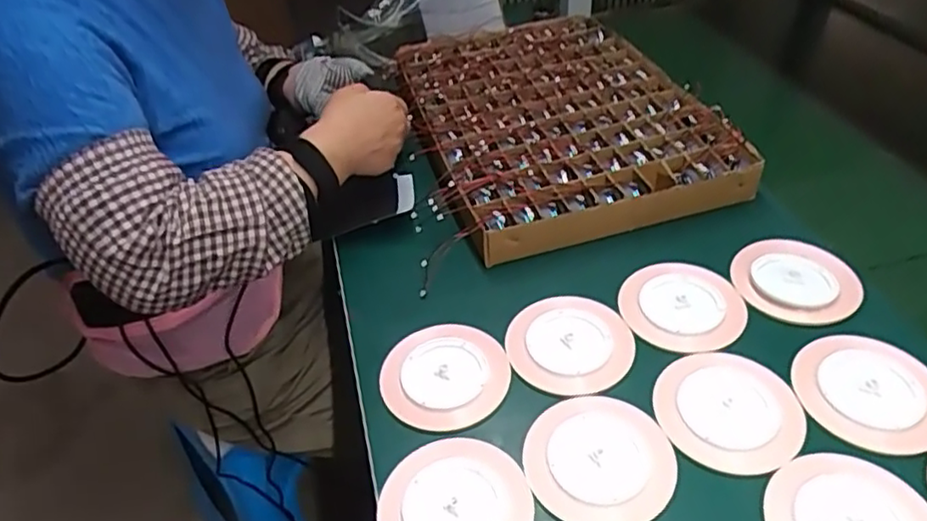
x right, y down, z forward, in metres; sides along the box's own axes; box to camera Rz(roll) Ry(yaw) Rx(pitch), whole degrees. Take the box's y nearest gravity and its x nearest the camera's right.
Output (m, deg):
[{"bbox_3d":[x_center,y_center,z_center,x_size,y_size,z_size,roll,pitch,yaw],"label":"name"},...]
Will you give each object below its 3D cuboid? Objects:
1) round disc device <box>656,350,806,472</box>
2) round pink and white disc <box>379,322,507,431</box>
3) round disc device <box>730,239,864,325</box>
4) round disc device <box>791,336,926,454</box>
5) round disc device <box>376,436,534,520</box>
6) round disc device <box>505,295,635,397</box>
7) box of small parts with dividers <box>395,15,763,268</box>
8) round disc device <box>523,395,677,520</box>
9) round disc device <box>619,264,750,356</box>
[{"bbox_3d":[0.191,0.106,0.467,0.098,0.007,0.096,-4,42,4],"label":"round disc device"},{"bbox_3d":[-0.015,0.091,0.514,0.097,0.012,0.098,-4,42,4],"label":"round pink and white disc"},{"bbox_3d":[0.285,0.015,0.554,0.098,0.013,0.087,16,47,24],"label":"round disc device"},{"bbox_3d":[0.294,0.093,0.466,0.086,0.009,0.098,-36,49,-27],"label":"round disc device"},{"bbox_3d":[-0.006,0.164,0.429,0.099,0.008,0.097,-4,42,4],"label":"round disc device"},{"bbox_3d":[0.086,0.065,0.524,0.096,0.006,0.098,-4,42,4],"label":"round disc device"},{"bbox_3d":[0.101,-0.175,0.763,0.299,0.042,0.421,-13,42,-9],"label":"box of small parts with dividers"},{"bbox_3d":[0.093,0.135,0.444,0.098,0.011,0.094,-4,42,4],"label":"round disc device"},{"bbox_3d":[0.185,0.035,0.546,0.099,0.006,0.099,-4,42,4],"label":"round disc device"}]

